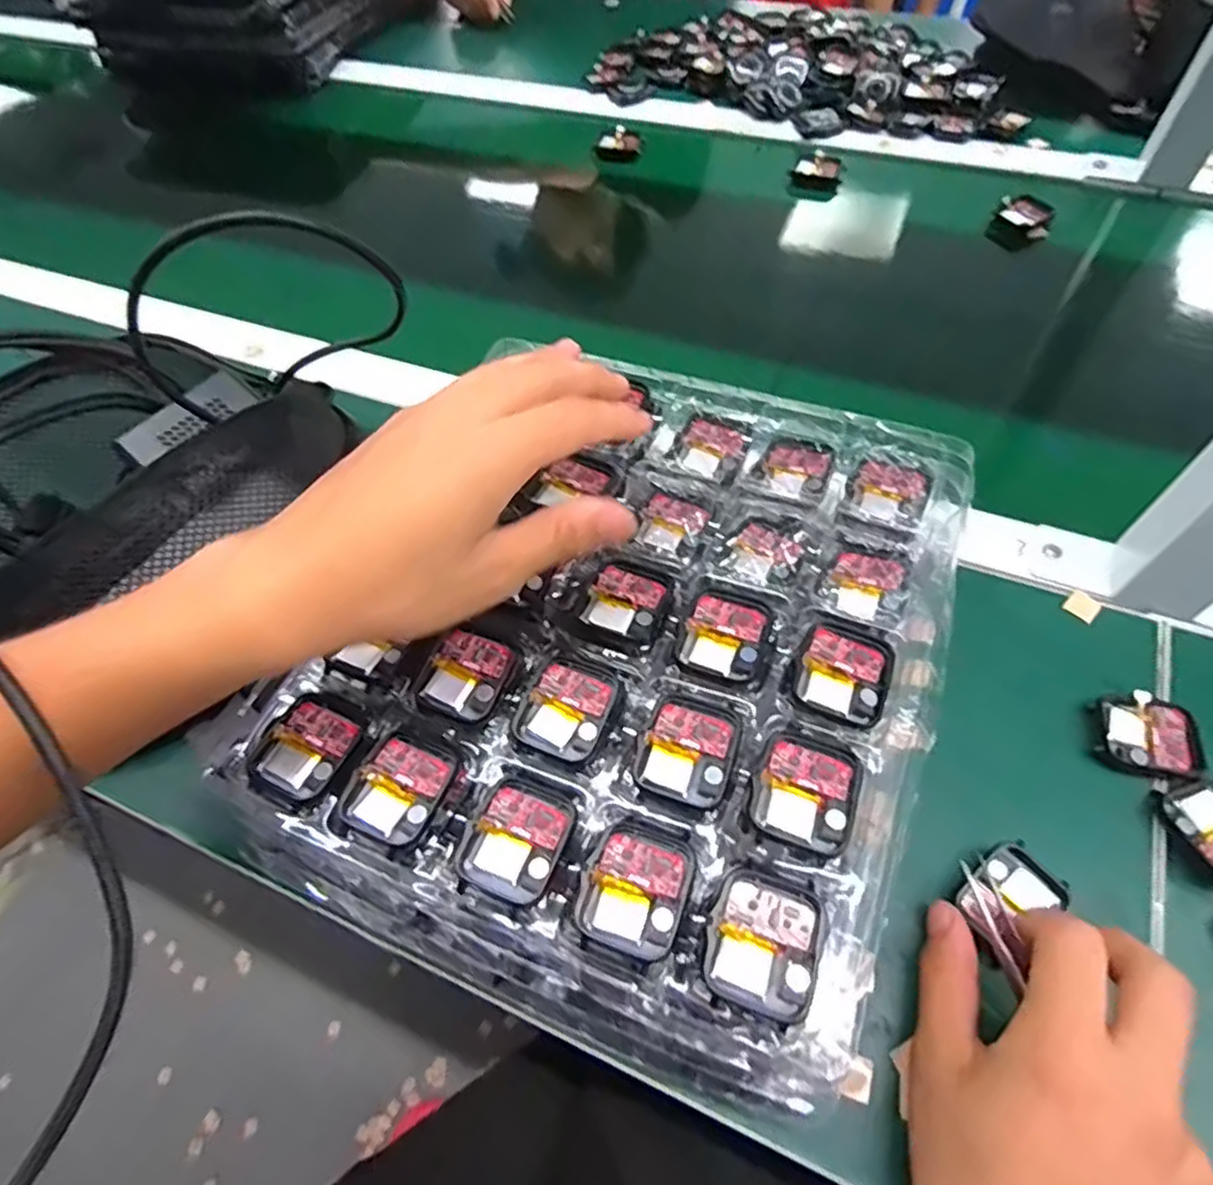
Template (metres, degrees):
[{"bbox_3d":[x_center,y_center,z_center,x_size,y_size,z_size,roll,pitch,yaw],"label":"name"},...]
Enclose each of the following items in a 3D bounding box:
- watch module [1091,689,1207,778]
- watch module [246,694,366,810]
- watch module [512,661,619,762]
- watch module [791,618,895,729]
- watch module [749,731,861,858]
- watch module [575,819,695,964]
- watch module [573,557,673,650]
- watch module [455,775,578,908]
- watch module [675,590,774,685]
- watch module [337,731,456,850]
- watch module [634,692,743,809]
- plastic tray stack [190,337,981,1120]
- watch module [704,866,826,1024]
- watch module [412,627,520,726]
[{"bbox_3d":[0.262,0.069,0.333,0.044,0.012,0.038,6,58,7],"label":"watch module"},{"bbox_3d":[-0.125,0.066,0.289,0.038,0.005,0.045,23,62,17],"label":"watch module"},{"bbox_3d":[-0.017,0.049,0.291,0.036,0.004,0.040,19,61,15],"label":"watch module"},{"bbox_3d":[0.100,0.032,0.288,0.037,0.004,0.043,19,61,15],"label":"watch module"},{"bbox_3d":[0.076,0.075,0.261,0.036,0.004,0.042,19,61,15],"label":"watch module"},{"bbox_3d":[0.011,0.108,0.252,0.037,0.006,0.043,20,61,15],"label":"watch module"},{"bbox_3d":[0.009,0.003,0.313,0.039,0.004,0.043,19,61,15],"label":"watch module"},{"bbox_3d":[-0.034,0.094,0.263,0.037,0.006,0.043,17,60,14],"label":"watch module"},{"bbox_3d":[0.052,0.019,0.301,0.037,0.004,0.042,16,60,13],"label":"watch module"},{"bbox_3d":[-0.083,0.078,0.276,0.037,0.005,0.041,20,61,15],"label":"watch module"},{"bbox_3d":[0.033,0.062,0.276,0.037,0.004,0.041,17,60,14],"label":"watch module"},{"bbox_3d":[0.012,0.024,0.328,0.264,0.057,0.303,18,61,15],"label":"plastic tray stack"},{"bbox_3d":[0.055,0.121,0.239,0.037,0.006,0.042,19,61,15],"label":"watch module"},{"bbox_3d":[-0.062,0.035,0.301,0.038,0.005,0.039,19,61,15],"label":"watch module"}]

